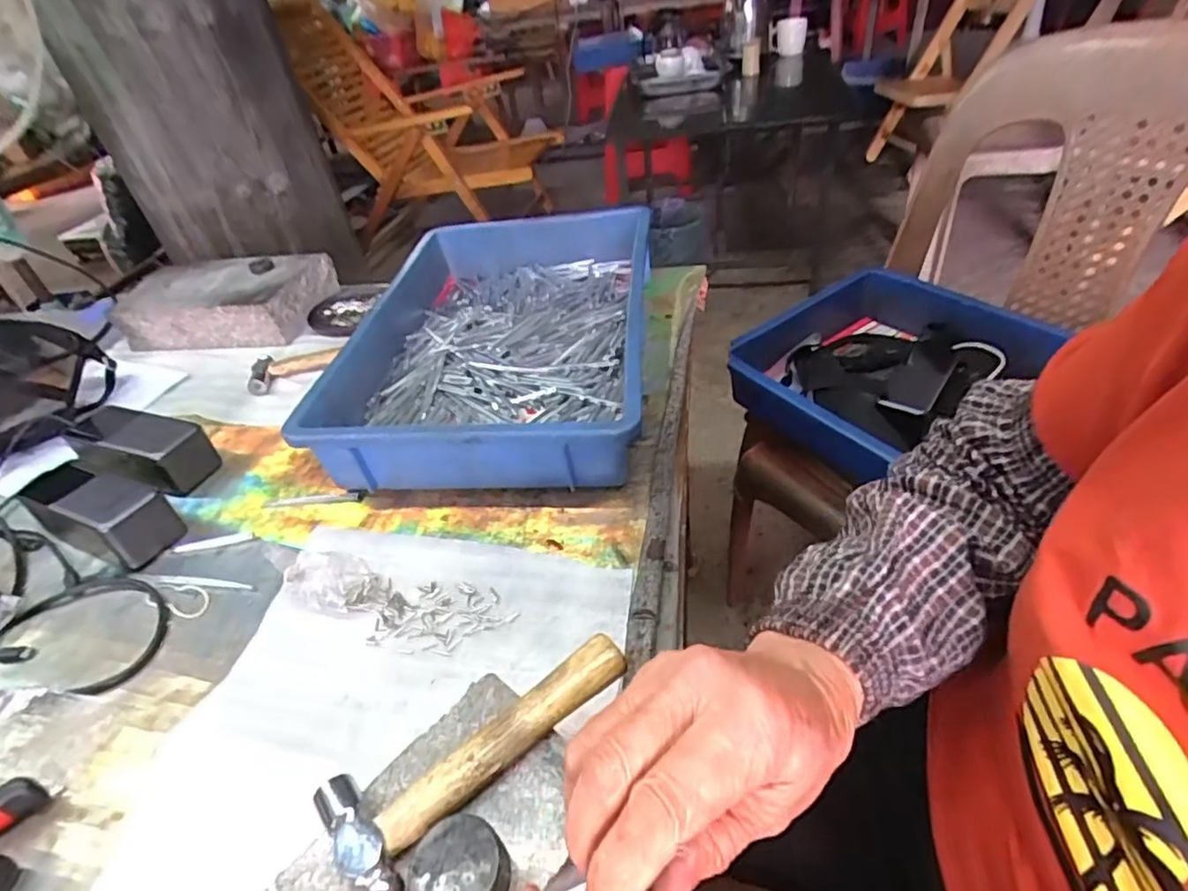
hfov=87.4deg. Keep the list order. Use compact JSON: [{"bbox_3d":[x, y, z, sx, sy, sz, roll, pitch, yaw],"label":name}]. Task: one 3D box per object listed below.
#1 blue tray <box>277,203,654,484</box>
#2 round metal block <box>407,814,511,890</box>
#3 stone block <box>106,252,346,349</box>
[{"bbox_3d":[-0.103,-0.123,0.676,0.298,0.085,0.454,-2,41,7],"label":"blue tray"},{"bbox_3d":[-0.055,0.178,0.257,0.036,0.021,0.036,-5,40,4],"label":"round metal block"},{"bbox_3d":[-0.504,-0.202,0.853,0.242,0.065,0.153,-2,41,7],"label":"stone block"}]

